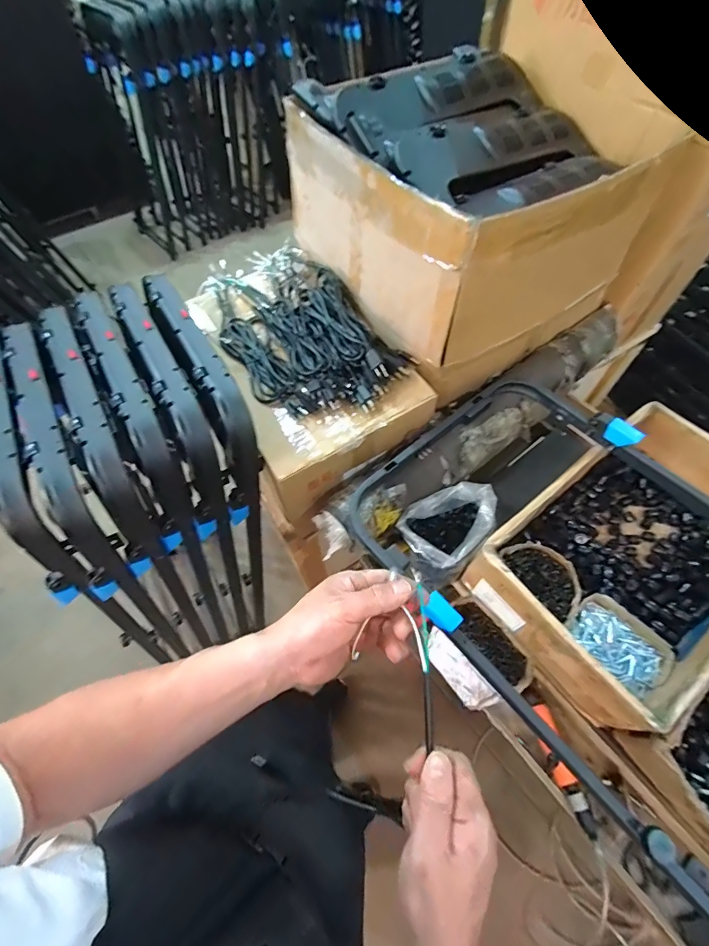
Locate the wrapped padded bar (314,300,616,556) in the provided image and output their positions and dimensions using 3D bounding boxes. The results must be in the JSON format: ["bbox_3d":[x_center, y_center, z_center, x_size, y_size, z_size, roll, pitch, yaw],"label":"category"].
[{"bbox_3d":[0.296,-0.119,0.844,0.864,0.083,0.123,-34,64,-18],"label":"wrapped padded bar"}]

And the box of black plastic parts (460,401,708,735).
[{"bbox_3d":[0.532,0.147,0.766,0.551,0.168,0.340,-34,64,-18],"label":"box of black plastic parts"}]

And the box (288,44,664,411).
[{"bbox_3d":[0.223,-0.527,0.848,0.520,0.373,0.517,-29,63,-15],"label":"box"}]

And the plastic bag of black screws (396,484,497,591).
[{"bbox_3d":[0.189,0.120,0.809,0.176,0.153,0.134,-30,63,-16],"label":"plastic bag of black screws"}]

